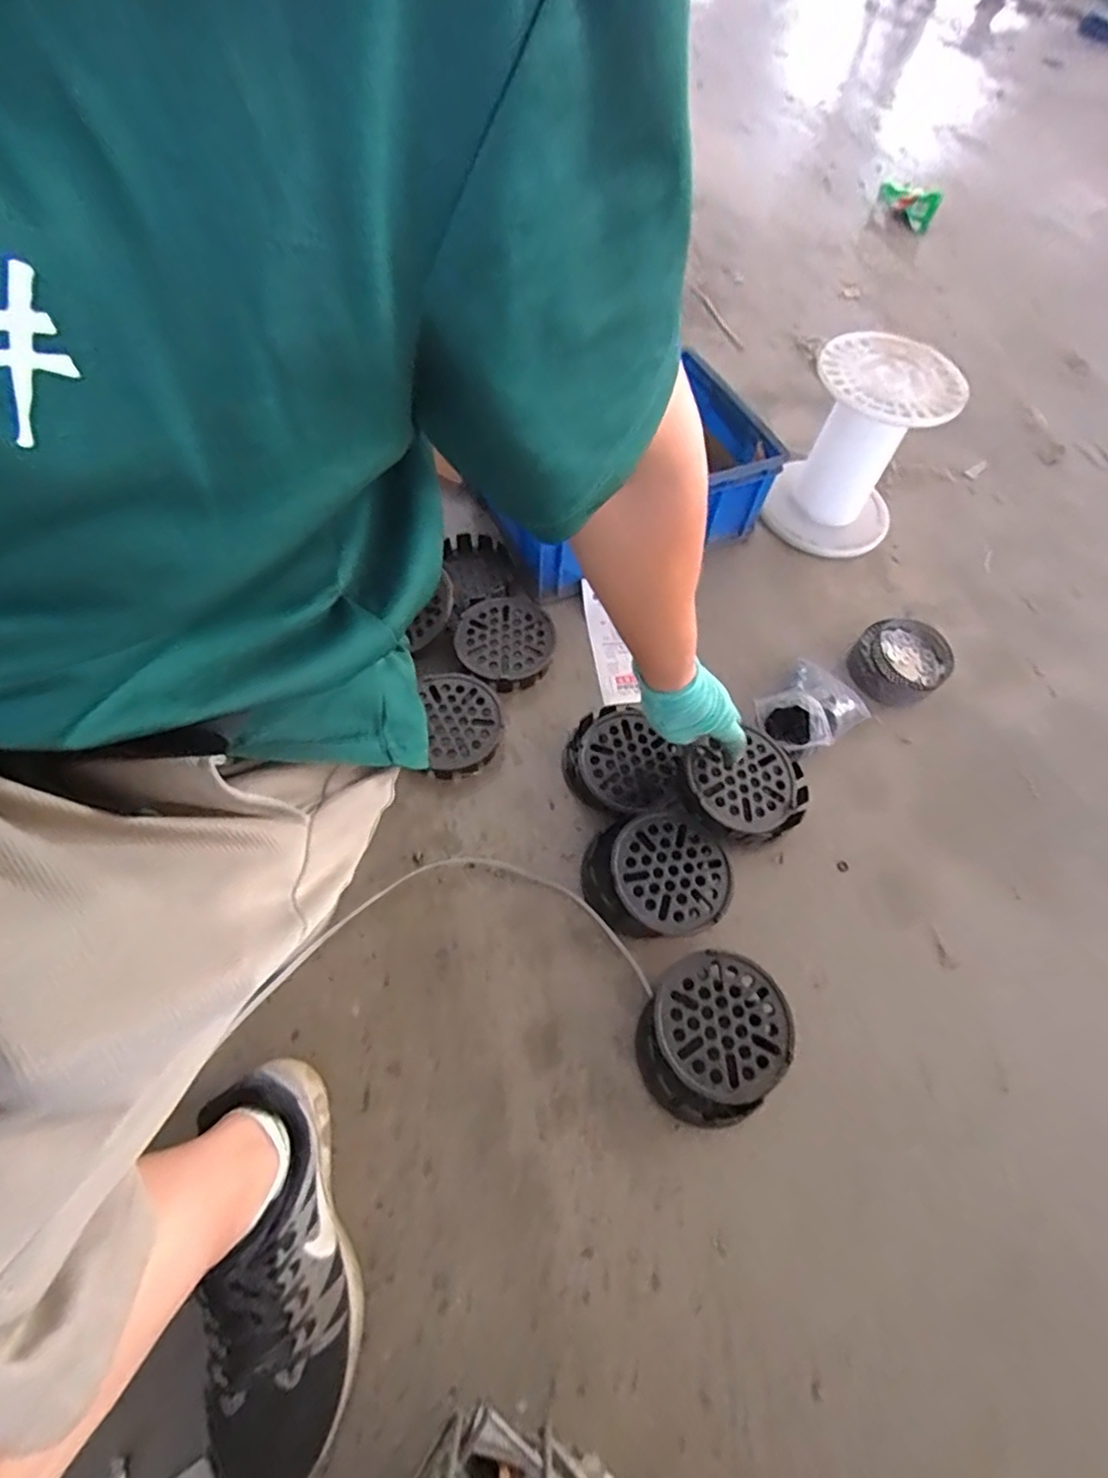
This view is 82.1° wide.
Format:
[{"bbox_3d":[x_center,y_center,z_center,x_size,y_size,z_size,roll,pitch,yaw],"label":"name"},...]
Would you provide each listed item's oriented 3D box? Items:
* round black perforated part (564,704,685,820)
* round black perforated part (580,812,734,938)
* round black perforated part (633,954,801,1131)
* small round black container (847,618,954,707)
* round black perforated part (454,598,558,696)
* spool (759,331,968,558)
[{"bbox_3d":[0.081,0.033,0.774,0.116,0.057,0.139,-37,67,-22],"label":"round black perforated part"},{"bbox_3d":[0.114,0.155,0.702,0.150,0.063,0.128,-11,60,-9],"label":"round black perforated part"},{"bbox_3d":[0.156,0.295,0.634,0.153,0.048,0.134,-36,67,-22],"label":"round black perforated part"},{"bbox_3d":[0.475,-0.106,0.878,0.122,0.047,0.119,-33,66,-20],"label":"small round black container"},{"bbox_3d":[-0.068,-0.126,0.863,0.128,0.055,0.129,1,59,-2],"label":"round black perforated part"},{"bbox_3d":[0.453,-0.431,0.954,0.190,0.240,0.172,19,60,9],"label":"spool"}]

